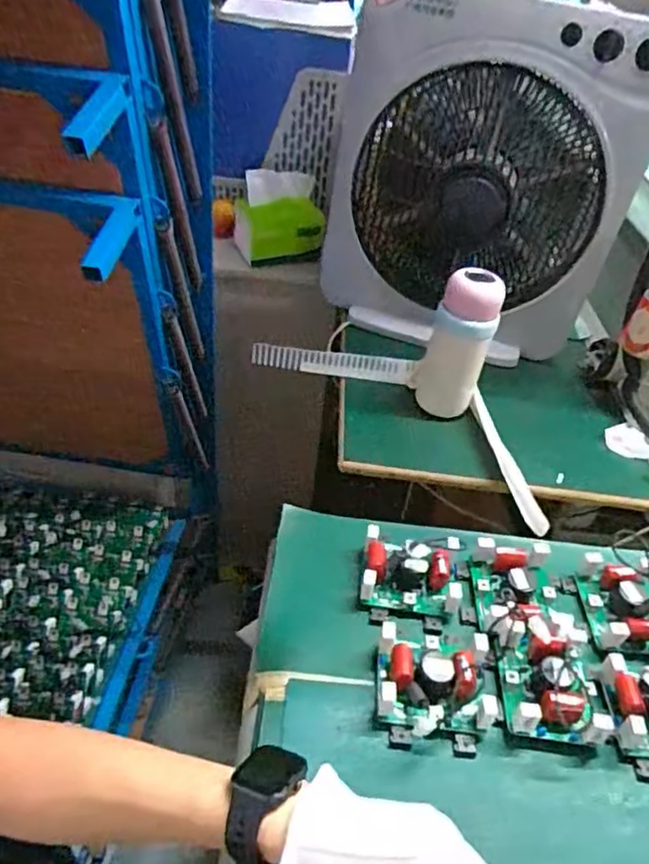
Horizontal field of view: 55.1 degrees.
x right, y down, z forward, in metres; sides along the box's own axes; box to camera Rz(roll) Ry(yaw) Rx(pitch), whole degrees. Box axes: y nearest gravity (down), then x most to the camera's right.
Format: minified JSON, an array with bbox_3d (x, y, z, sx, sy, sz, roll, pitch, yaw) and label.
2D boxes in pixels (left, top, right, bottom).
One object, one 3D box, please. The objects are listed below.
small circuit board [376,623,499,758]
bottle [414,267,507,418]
[{"bbox_3d":[0.088,0.192,0.484,0.093,0.037,0.101,6,40,-2],"label":"small circuit board"},{"bbox_3d":[0.163,-0.111,0.754,0.073,0.186,0.078,16,41,10],"label":"bottle"}]

